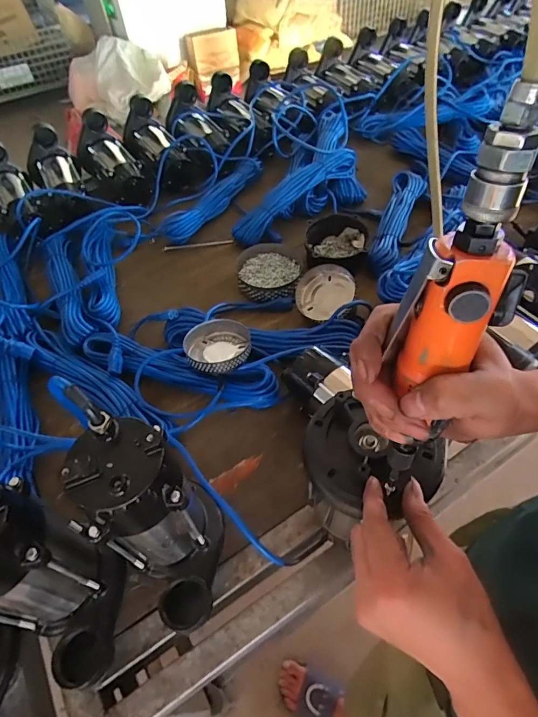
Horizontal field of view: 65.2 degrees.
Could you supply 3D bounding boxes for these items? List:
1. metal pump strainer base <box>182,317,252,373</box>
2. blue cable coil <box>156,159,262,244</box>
[{"bbox_3d":[-0.083,-0.017,0.685,0.106,0.040,0.116,-6,52,0],"label":"metal pump strainer base"},{"bbox_3d":[-0.129,-0.390,1.000,0.082,0.046,0.352,26,59,22],"label":"blue cable coil"}]

